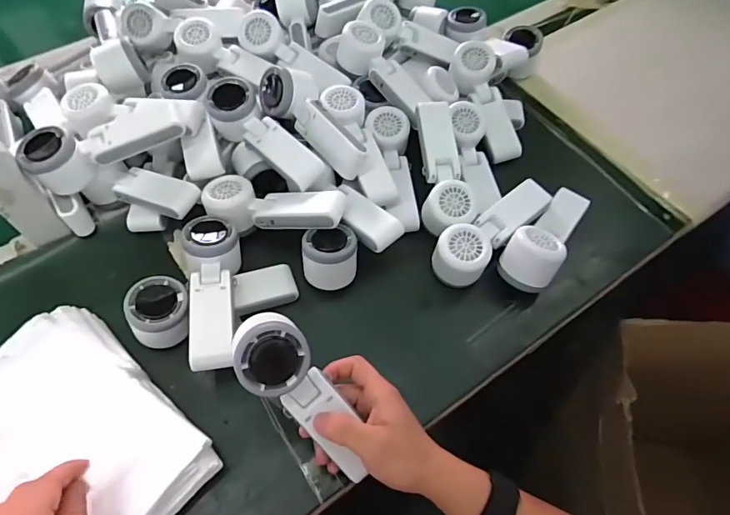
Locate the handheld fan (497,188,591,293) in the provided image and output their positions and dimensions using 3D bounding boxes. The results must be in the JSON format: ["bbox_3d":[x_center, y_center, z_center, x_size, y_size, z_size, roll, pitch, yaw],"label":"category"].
[{"bbox_3d":[0.212,-0.031,0.534,0.058,0.049,0.149,35,64,19],"label":"handheld fan"}]

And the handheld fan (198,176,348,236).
[{"bbox_3d":[-0.102,-0.053,0.525,0.161,0.054,0.059,15,59,8],"label":"handheld fan"}]

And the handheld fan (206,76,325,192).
[{"bbox_3d":[-0.118,-0.143,0.531,0.050,0.042,0.160,-38,66,-21],"label":"handheld fan"}]

